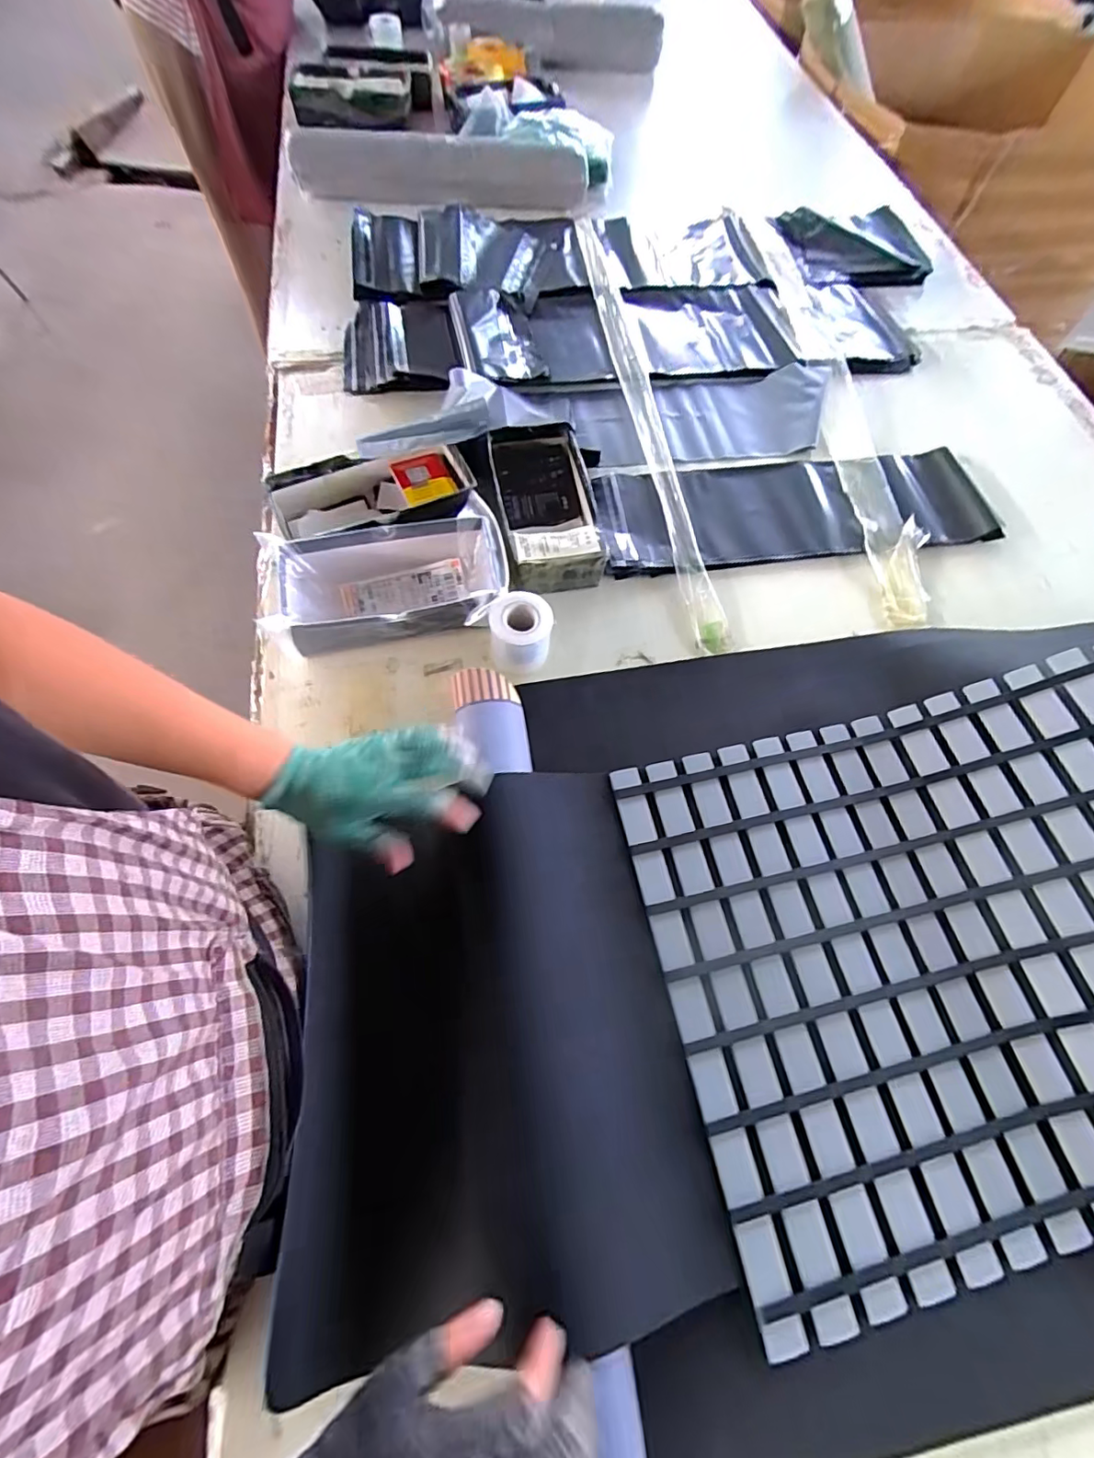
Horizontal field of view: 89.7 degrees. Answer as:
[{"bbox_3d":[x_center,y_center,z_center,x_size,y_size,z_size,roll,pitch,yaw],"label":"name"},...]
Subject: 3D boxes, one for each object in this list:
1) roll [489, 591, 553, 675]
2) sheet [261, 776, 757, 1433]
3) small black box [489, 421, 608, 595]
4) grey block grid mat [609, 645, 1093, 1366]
[{"bbox_3d":[-0.028,-0.102,0.584,0.068,0.057,0.064,1,66,-3],"label":"roll"},{"bbox_3d":[-0.052,0.244,0.454,0.306,0.069,0.378,-9,67,-7],"label":"sheet"},{"bbox_3d":[-0.001,-0.270,0.671,0.120,0.053,0.223,-8,67,-7],"label":"small black box"},{"bbox_3d":[0.395,0.162,0.457,0.590,0.114,0.442,-11,67,-8],"label":"grey block grid mat"}]

